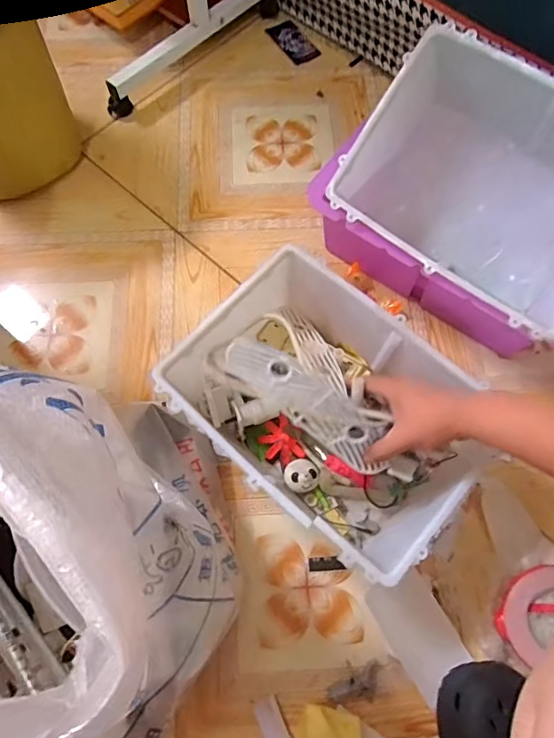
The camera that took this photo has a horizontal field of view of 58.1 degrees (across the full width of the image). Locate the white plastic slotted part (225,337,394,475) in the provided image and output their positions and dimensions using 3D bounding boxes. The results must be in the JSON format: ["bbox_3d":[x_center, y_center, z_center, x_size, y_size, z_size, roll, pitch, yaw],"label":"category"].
[{"bbox_3d":[0.037,0.038,0.533,0.209,0.064,0.015,38,28,-12],"label":"white plastic slotted part"}]

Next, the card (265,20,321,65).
[{"bbox_3d":[0.030,-0.622,0.946,0.057,0.007,0.101,-32,73,-12],"label":"card"}]

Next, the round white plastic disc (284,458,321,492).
[{"bbox_3d":[0.032,0.137,0.643,0.044,0.023,0.042,-20,71,-8],"label":"round white plastic disc"}]

